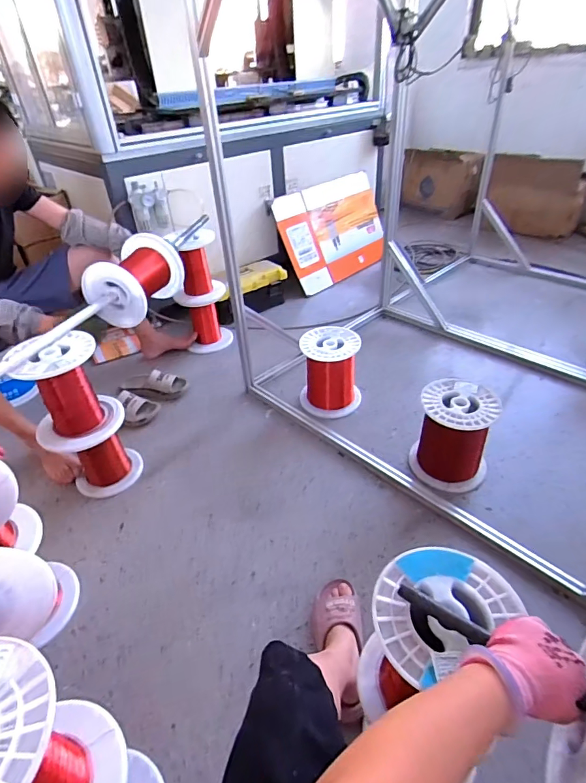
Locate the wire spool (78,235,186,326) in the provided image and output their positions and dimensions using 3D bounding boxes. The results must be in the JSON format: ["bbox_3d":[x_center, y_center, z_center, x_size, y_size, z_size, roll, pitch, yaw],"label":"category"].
[{"bbox_3d":[-0.477,-0.341,1.307,0.187,0.180,0.252,5,39,12],"label":"wire spool"}]

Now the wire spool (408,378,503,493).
[{"bbox_3d":[0.439,0.121,1.165,0.196,0.234,0.202,-2,39,2],"label":"wire spool"}]

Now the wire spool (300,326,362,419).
[{"bbox_3d":[0.126,-0.067,1.433,0.193,0.221,0.208,0,39,6],"label":"wire spool"}]

